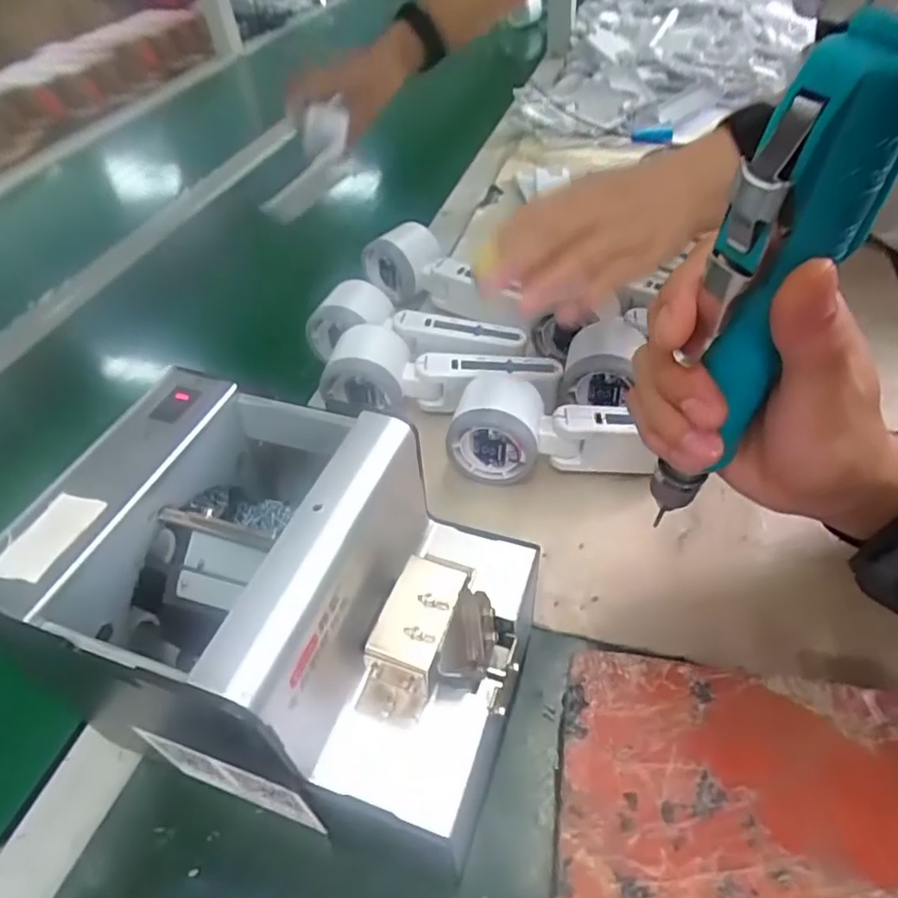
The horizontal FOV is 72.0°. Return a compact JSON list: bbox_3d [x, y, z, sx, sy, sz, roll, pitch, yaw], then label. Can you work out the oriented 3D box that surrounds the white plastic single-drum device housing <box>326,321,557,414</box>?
[{"bbox_3d":[-0.007,-0.059,0.446,0.163,0.050,0.053,0,46,4],"label":"white plastic single-drum device housing"}]

